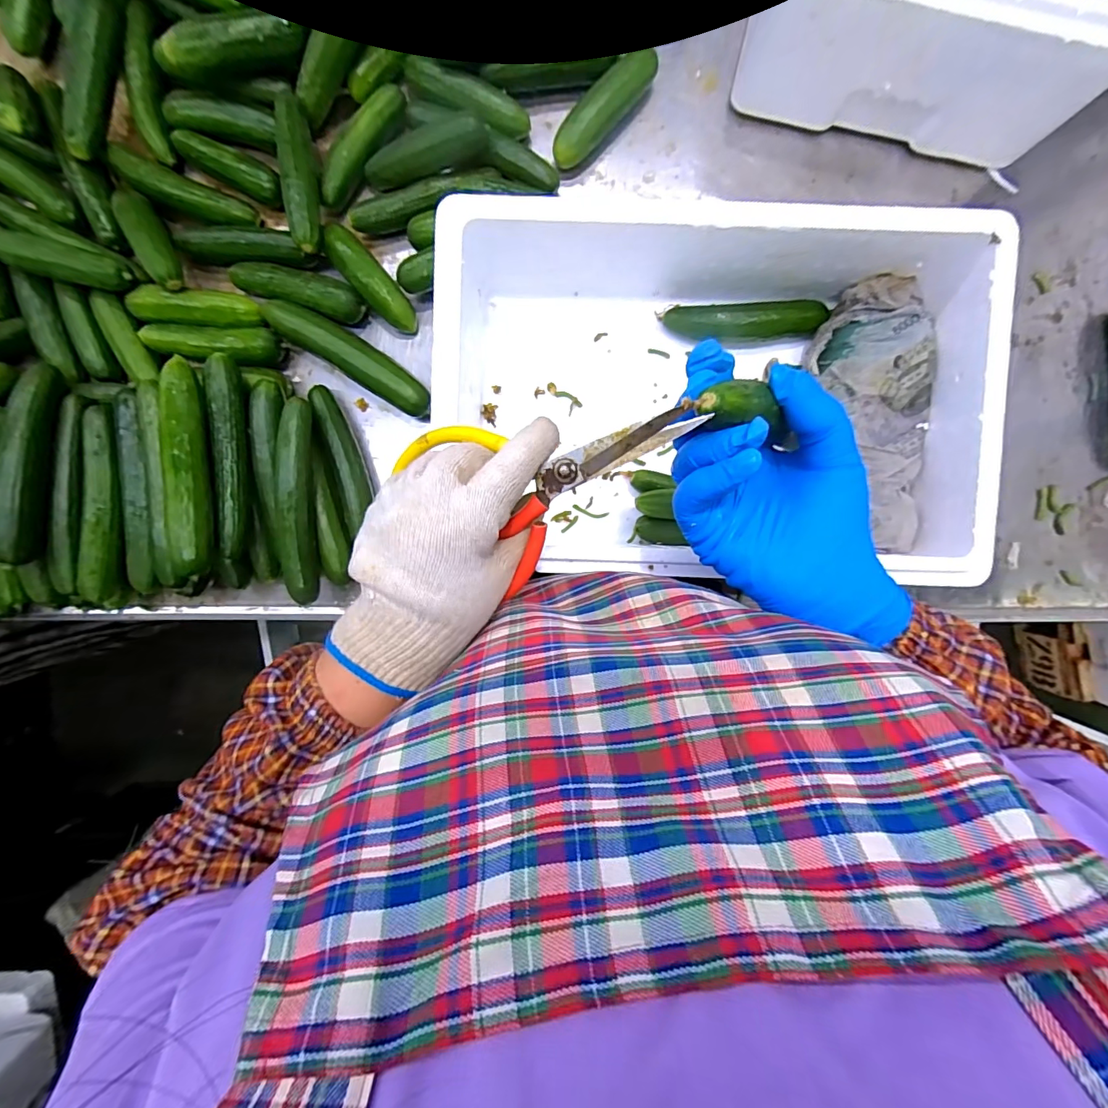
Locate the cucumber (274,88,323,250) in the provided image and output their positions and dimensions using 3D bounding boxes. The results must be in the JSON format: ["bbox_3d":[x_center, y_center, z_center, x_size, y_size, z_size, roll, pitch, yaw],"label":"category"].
[{"bbox_3d":[-0.227,-0.343,0.414,0.025,0.027,0.140,-8,94,1],"label":"cucumber"}]

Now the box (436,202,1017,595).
[{"bbox_3d":[0.109,-0.123,0.397,0.437,0.111,0.267,2,94,0],"label":"box"}]

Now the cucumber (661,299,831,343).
[{"bbox_3d":[0.176,-0.211,0.428,0.141,0.034,0.031,-1,94,0],"label":"cucumber"}]

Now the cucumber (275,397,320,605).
[{"bbox_3d":[-0.236,-0.046,0.434,0.030,0.035,0.182,0,94,0],"label":"cucumber"}]

